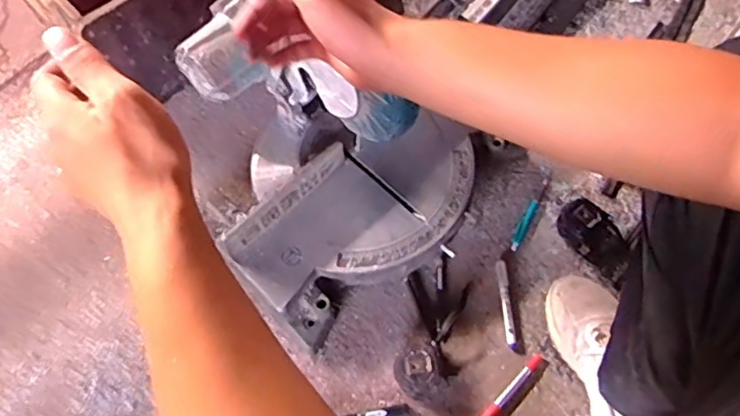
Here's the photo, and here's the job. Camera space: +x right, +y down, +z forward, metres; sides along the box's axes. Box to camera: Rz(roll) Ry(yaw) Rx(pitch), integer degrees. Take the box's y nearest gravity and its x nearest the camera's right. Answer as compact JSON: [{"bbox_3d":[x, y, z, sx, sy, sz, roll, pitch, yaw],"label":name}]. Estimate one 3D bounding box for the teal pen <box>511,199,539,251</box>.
[{"bbox_3d":[0.244,0.027,0.979,0.016,0.009,0.093,27,68,11],"label":"teal pen"}]

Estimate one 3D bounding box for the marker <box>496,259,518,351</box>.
[{"bbox_3d":[0.203,0.142,0.919,0.016,0.009,0.136,-1,65,-2],"label":"marker"}]

